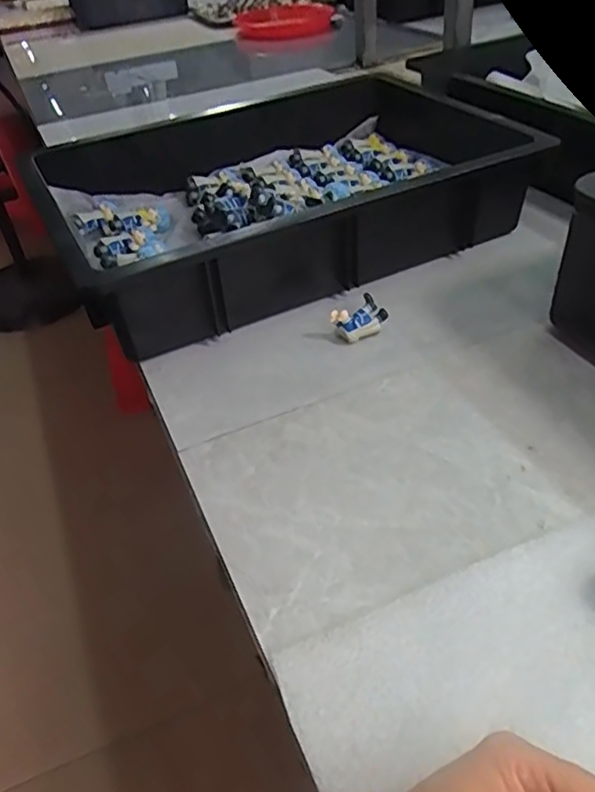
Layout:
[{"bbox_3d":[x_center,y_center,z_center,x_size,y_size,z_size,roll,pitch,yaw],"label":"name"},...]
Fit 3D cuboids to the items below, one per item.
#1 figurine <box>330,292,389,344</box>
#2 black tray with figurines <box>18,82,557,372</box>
[{"bbox_3d":[0.051,-0.061,0.518,0.046,0.029,0.021,-27,45,-25],"label":"figurine"},{"bbox_3d":[-0.019,-0.220,0.663,0.447,0.094,0.368,-20,42,-18],"label":"black tray with figurines"}]

